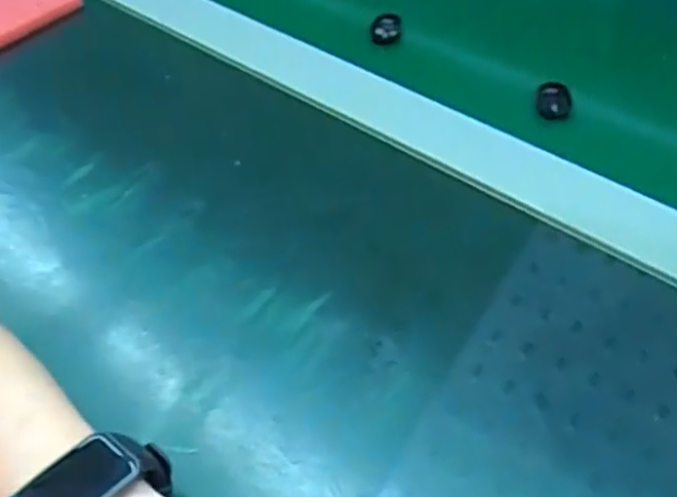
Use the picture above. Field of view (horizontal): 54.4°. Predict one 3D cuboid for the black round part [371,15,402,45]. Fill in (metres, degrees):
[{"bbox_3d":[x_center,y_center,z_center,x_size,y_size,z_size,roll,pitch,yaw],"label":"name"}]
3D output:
[{"bbox_3d":[0.033,-0.150,0.451,0.020,0.011,0.024,-2,51,4],"label":"black round part"}]

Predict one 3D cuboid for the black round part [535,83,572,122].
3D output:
[{"bbox_3d":[0.129,-0.088,0.397,0.020,0.018,0.020,10,53,14],"label":"black round part"}]

